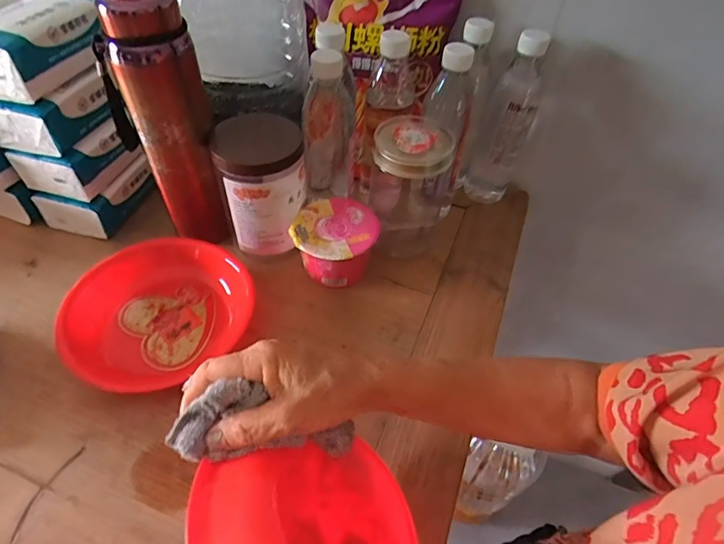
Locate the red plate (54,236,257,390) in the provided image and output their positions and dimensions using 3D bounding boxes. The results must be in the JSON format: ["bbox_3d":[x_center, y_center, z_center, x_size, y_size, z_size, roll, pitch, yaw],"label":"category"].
[{"bbox_3d":[-0.215,0.040,0.482,0.185,0.053,0.156,-35,60,-27],"label":"red plate"}]

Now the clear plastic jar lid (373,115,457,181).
[{"bbox_3d":[0.058,-0.144,0.496,0.084,0.028,0.092,1,49,-1],"label":"clear plastic jar lid"}]

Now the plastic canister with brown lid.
[{"bbox_3d":[-0.112,-0.099,0.514,0.093,0.142,0.084,-9,50,-10],"label":"plastic canister with brown lid"}]

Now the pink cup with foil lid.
[{"bbox_3d":[-0.032,-0.030,0.539,0.092,0.072,0.092,2,50,-2],"label":"pink cup with foil lid"}]

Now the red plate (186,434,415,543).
[{"bbox_3d":[-0.022,0.180,0.289,0.165,0.033,0.131,16,41,-40],"label":"red plate"}]

